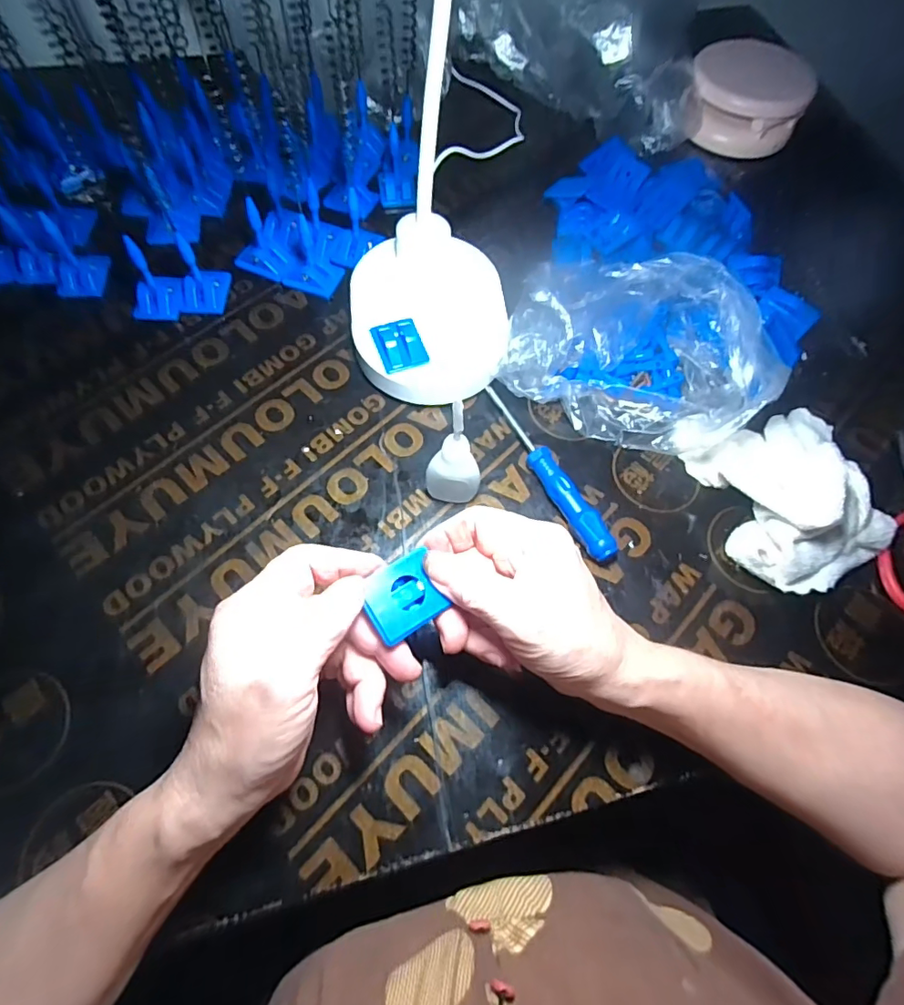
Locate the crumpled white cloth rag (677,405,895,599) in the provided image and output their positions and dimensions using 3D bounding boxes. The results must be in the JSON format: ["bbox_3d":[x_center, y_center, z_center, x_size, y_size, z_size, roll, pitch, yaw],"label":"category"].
[{"bbox_3d":[0.234,-0.010,0.347,0.105,0.059,0.126,-8,66,-6],"label":"crumpled white cloth rag"}]

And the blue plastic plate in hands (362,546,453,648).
[{"bbox_3d":[-0.025,0.048,0.262,0.039,0.005,0.035,-29,87,-32],"label":"blue plastic plate in hands"}]

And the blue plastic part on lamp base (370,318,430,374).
[{"bbox_3d":[-0.039,-0.116,0.382,0.033,0.011,0.040,-18,84,-15],"label":"blue plastic part on lamp base"}]

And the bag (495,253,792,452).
[{"bbox_3d":[0.144,-0.121,0.394,0.195,0.055,0.154,21,67,7],"label":"bag"}]

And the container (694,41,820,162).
[{"bbox_3d":[0.303,-0.420,0.534,0.100,0.054,0.122,-41,73,-18],"label":"container"}]

